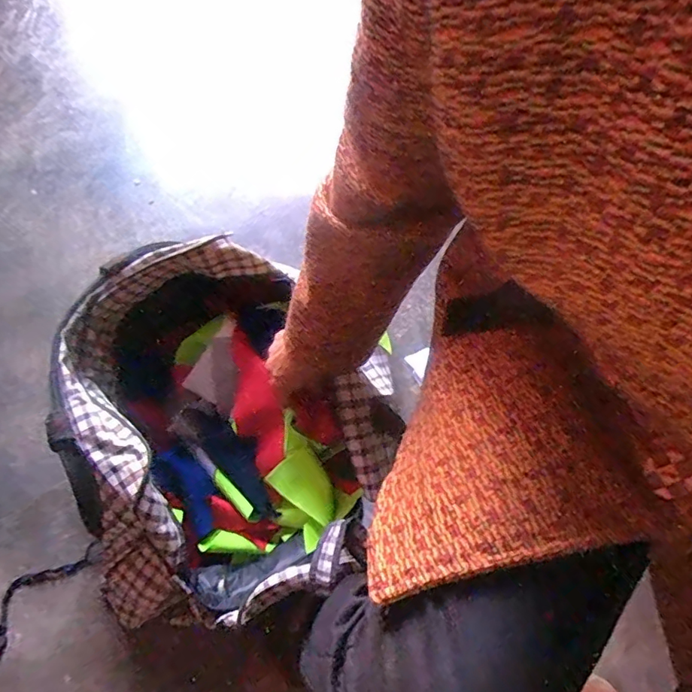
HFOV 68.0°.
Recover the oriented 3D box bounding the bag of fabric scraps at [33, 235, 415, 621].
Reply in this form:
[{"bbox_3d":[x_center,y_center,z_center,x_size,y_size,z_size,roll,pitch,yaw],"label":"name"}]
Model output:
[{"bbox_3d":[-0.144,0.098,0.623,0.349,0.181,0.414,-4,66,-2],"label":"bag of fabric scraps"}]

